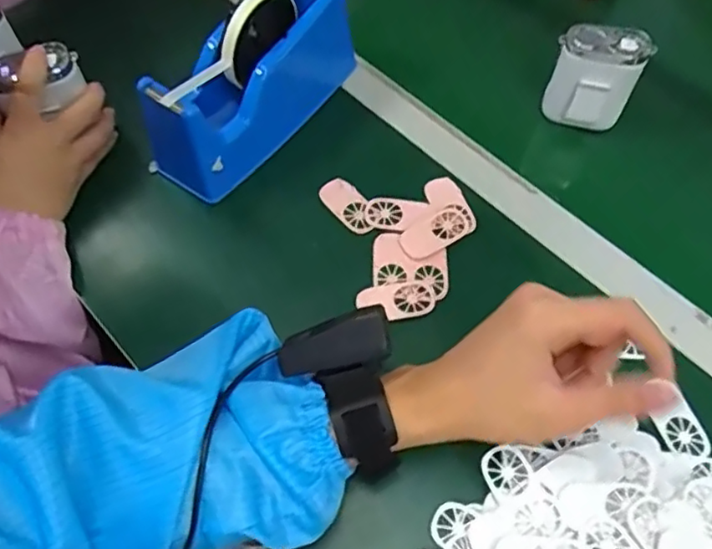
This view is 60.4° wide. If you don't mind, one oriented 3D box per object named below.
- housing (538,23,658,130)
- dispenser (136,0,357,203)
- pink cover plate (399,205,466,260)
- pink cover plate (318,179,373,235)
[{"bbox_3d":[0.204,-0.168,0.526,0.069,0.075,0.042,22,61,14],"label":"housing"},{"bbox_3d":[-0.082,-0.165,0.505,0.067,0.106,0.200,35,65,20],"label":"dispenser"},{"bbox_3d":[0.062,-0.033,0.487,0.058,0.004,0.029,-27,62,-15],"label":"pink cover plate"},{"bbox_3d":[-0.005,-0.056,0.505,0.028,0.006,0.056,-41,70,-12],"label":"pink cover plate"}]

